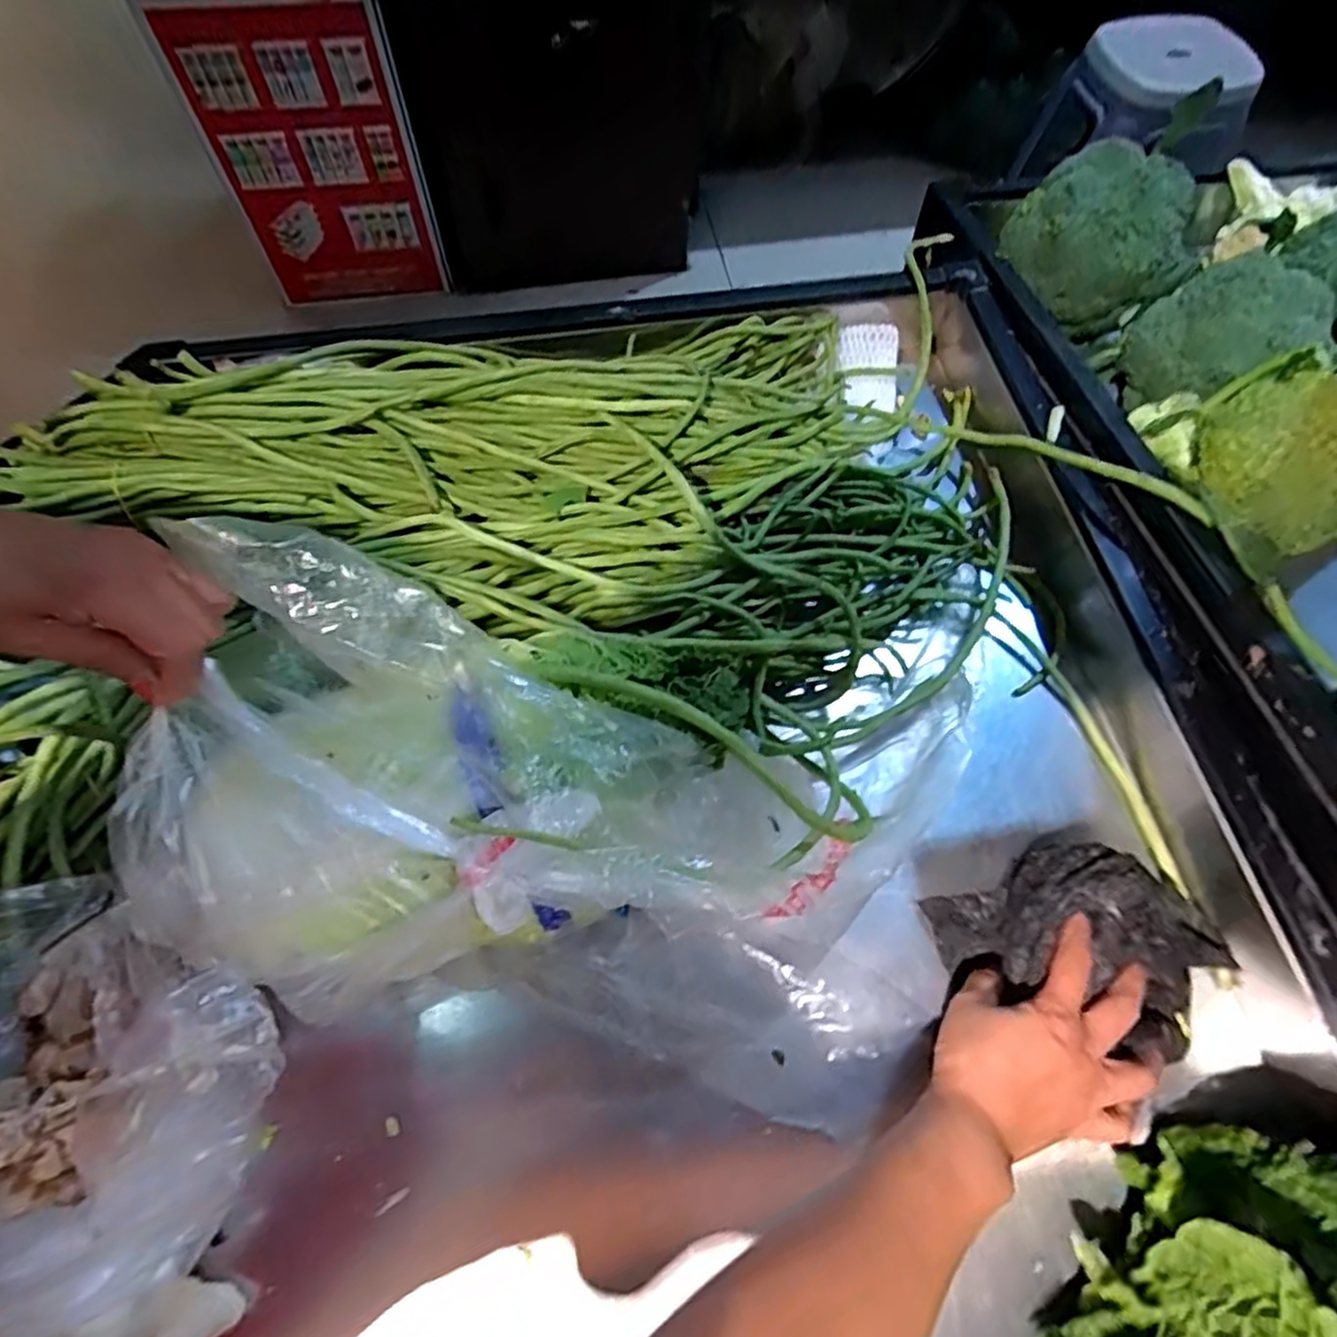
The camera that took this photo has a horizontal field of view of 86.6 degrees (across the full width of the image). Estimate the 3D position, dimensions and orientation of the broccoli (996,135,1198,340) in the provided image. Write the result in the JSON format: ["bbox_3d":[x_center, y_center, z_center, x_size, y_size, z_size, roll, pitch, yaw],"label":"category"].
[{"bbox_3d":[0.369,-0.369,0.606,0.117,0.094,0.136,-38,72,-18],"label":"broccoli"}]

